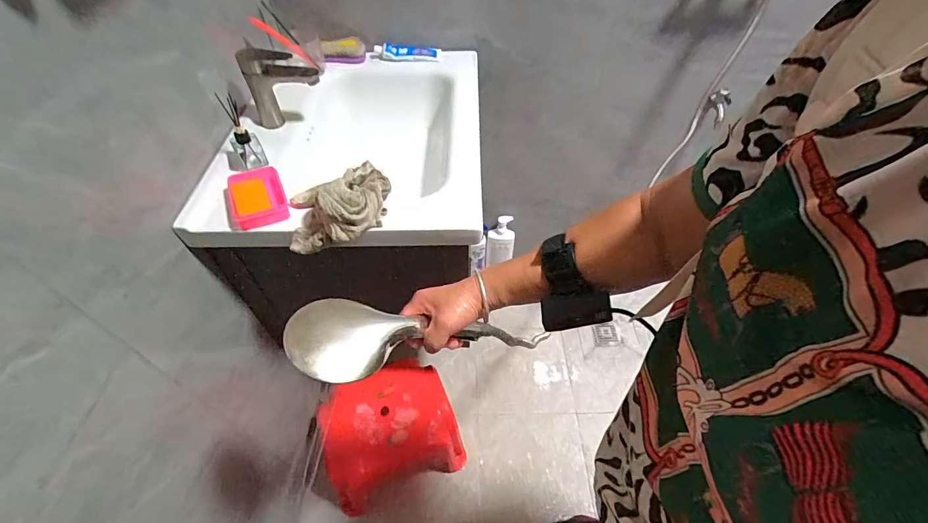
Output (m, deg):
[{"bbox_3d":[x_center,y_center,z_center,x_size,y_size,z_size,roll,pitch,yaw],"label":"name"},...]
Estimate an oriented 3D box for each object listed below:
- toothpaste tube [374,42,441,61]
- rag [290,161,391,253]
[{"bbox_3d":[-0.139,-0.522,1.024,0.161,0.025,0.044,-4,50,-16],"label":"toothpaste tube"},{"bbox_3d":[-0.197,-0.094,0.629,0.156,0.086,0.142,-4,51,0],"label":"rag"}]

